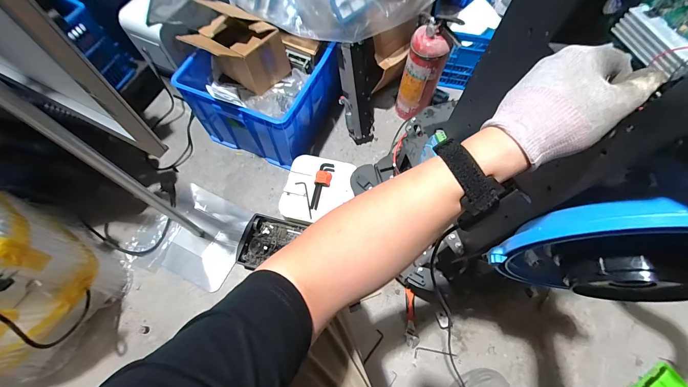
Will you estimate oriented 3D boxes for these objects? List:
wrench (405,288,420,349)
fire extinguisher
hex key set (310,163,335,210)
[{"bbox_3d":[0.212,0.395,0.935,0.043,0.012,0.172,-2,65,-3],"label":"wrench"},{"bbox_3d":[0.300,-0.459,1.092,0.147,0.403,0.128,16,66,6],"label":"fire extinguisher"},{"bbox_3d":[-0.074,-0.031,1.003,0.052,0.034,0.177,10,65,3],"label":"hex key set"}]

